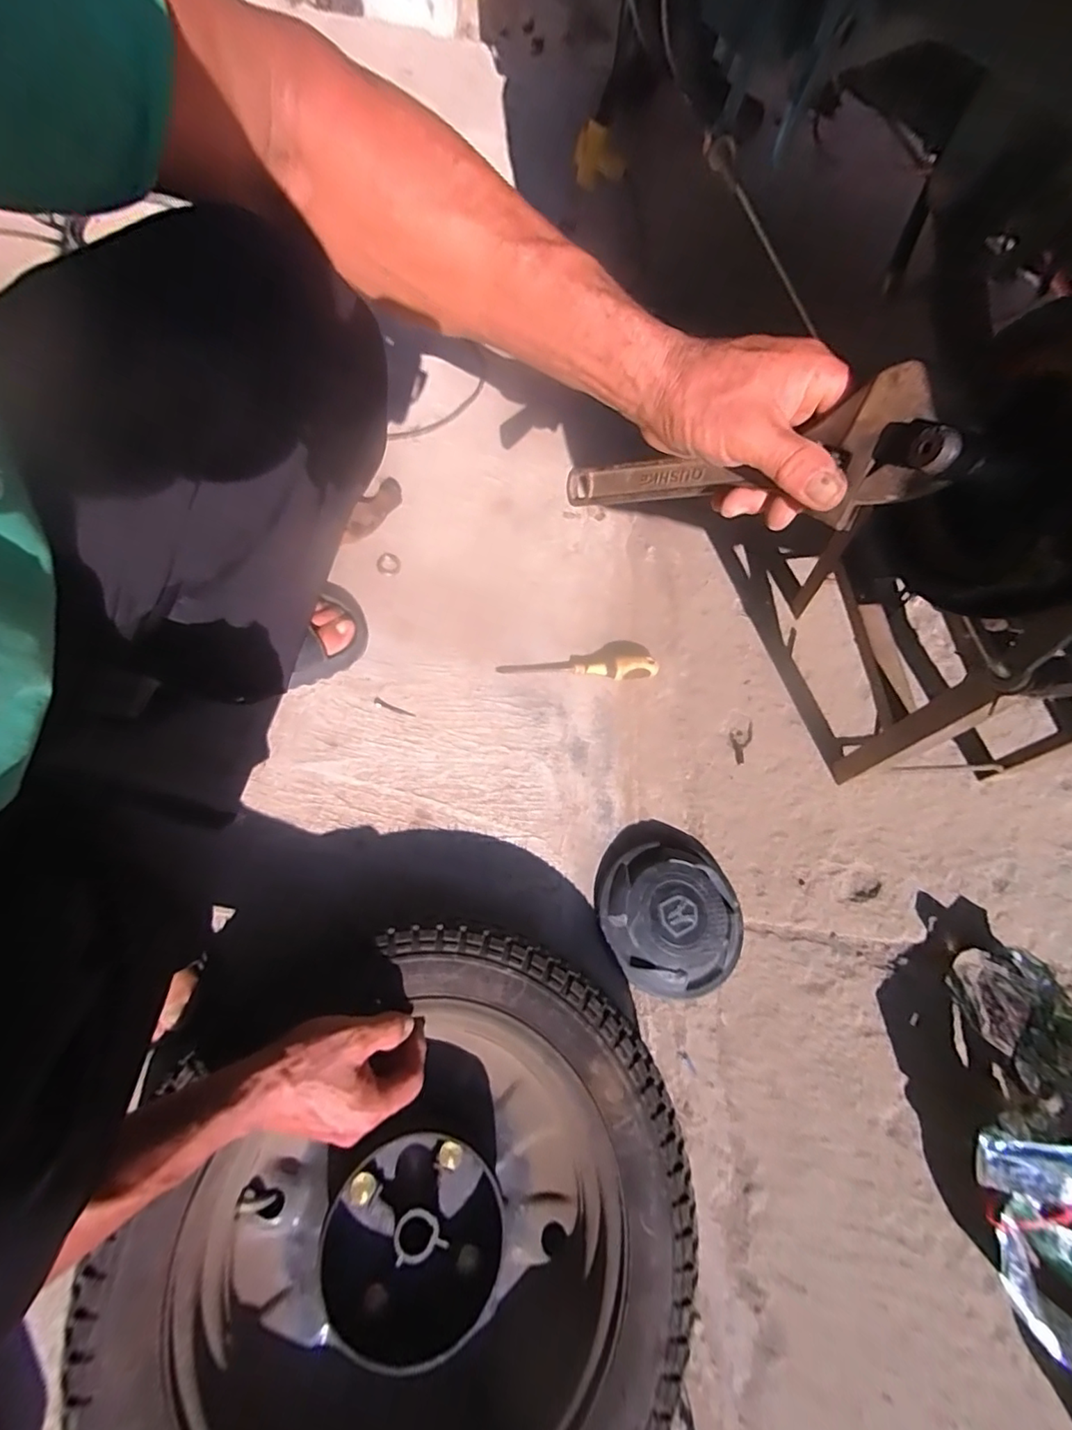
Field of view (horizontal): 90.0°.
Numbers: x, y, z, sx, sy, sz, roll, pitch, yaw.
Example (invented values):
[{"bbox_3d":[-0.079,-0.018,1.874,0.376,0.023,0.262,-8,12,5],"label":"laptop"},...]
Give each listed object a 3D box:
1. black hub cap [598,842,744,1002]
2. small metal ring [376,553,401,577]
[{"bbox_3d":[0.151,0.229,0.599,0.155,0.052,0.150,0,68,1],"label":"black hub cap"},{"bbox_3d":[-0.190,-0.195,0.694,0.030,0.004,0.034,14,65,-12],"label":"small metal ring"}]

